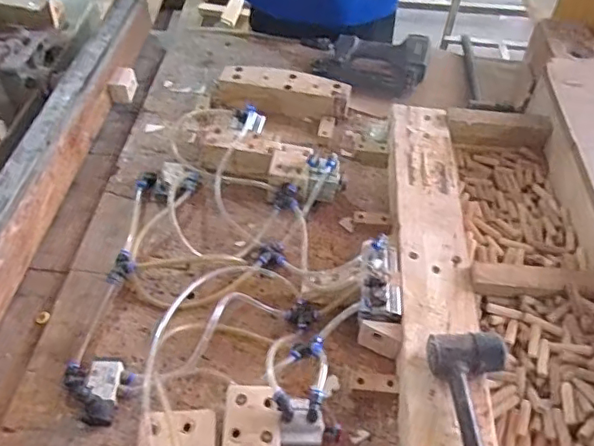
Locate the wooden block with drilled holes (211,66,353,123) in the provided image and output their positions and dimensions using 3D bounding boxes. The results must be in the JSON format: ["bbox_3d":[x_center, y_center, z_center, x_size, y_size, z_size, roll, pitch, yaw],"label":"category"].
[{"bbox_3d":[-0.028,-0.251,1.092,0.256,0.057,0.085,11,49,6],"label":"wooden block with drilled holes"}]

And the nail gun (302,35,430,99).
[{"bbox_3d":[0.137,-0.338,1.185,0.268,0.074,0.146,11,49,6],"label":"nail gun"}]

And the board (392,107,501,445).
[{"bbox_3d":[0.193,0.100,0.786,0.114,0.050,0.785,5,48,2],"label":"board"}]

